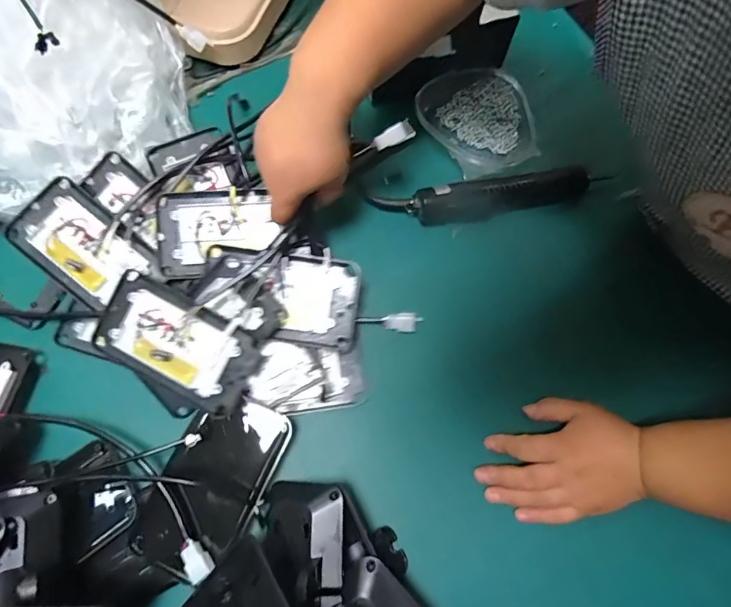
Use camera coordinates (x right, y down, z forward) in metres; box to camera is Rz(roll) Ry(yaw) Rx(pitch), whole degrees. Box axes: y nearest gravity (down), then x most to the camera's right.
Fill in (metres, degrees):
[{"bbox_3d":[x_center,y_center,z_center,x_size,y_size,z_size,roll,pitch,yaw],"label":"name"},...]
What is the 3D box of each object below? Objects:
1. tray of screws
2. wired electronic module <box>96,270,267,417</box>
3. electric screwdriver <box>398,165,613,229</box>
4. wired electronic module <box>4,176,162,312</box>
[{"bbox_3d":[0.138,-0.222,0.529,0.127,0.018,0.143,-21,75,-7],"label":"tray of screws"},{"bbox_3d":[-0.185,0.039,0.428,0.158,0.027,0.084,29,92,4],"label":"wired electronic module"},{"bbox_3d":[0.158,-0.124,0.501,0.216,0.033,0.041,-10,73,-4],"label":"electric screwdriver"},{"bbox_3d":[-0.290,-0.057,0.451,0.144,0.026,0.085,39,76,10],"label":"wired electronic module"}]

